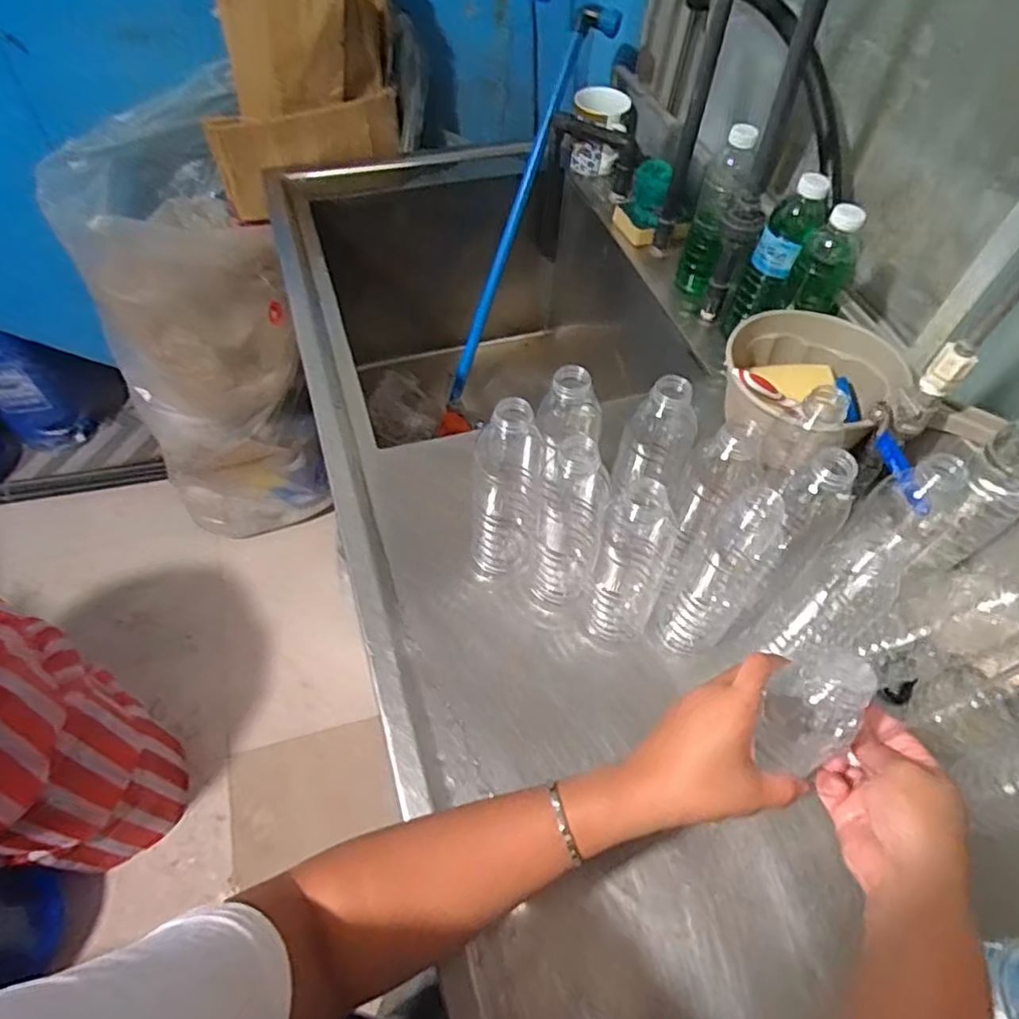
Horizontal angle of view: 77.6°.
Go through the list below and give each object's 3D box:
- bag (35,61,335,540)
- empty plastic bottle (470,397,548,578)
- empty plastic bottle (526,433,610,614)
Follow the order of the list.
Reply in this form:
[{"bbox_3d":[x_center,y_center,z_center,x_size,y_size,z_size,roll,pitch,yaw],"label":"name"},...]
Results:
[{"bbox_3d":[-0.615,-0.314,1.325,0.345,0.854,0.427,-17,59,-15],"label":"bag"},{"bbox_3d":[-0.001,-0.016,0.567,0.059,0.203,0.061,7,56,1],"label":"empty plastic bottle"},{"bbox_3d":[0.050,0.016,0.549,0.059,0.207,0.055,15,57,6],"label":"empty plastic bottle"}]

